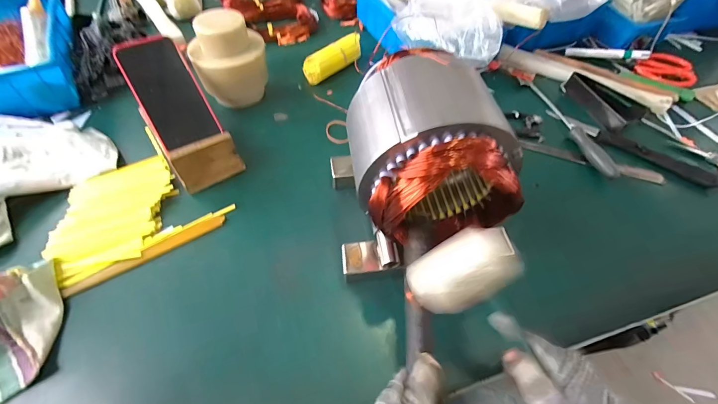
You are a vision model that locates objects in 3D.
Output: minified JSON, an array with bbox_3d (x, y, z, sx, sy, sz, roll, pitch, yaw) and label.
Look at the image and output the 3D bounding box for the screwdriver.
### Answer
[{"bbox_3d":[0.348,-0.127,0.548,0.034,0.021,0.235,-5,54,-6],"label":"screwdriver"}]

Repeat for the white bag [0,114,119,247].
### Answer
[{"bbox_3d":[-0.481,-0.049,0.450,0.219,0.045,0.223,29,58,18],"label":"white bag"}]

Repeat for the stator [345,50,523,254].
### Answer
[{"bbox_3d":[0.069,-0.053,0.339,0.135,0.123,0.159,-5,55,-5],"label":"stator"}]

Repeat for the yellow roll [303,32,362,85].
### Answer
[{"bbox_3d":[-0.044,-0.268,0.630,0.053,0.041,0.133,39,63,24],"label":"yellow roll"}]

